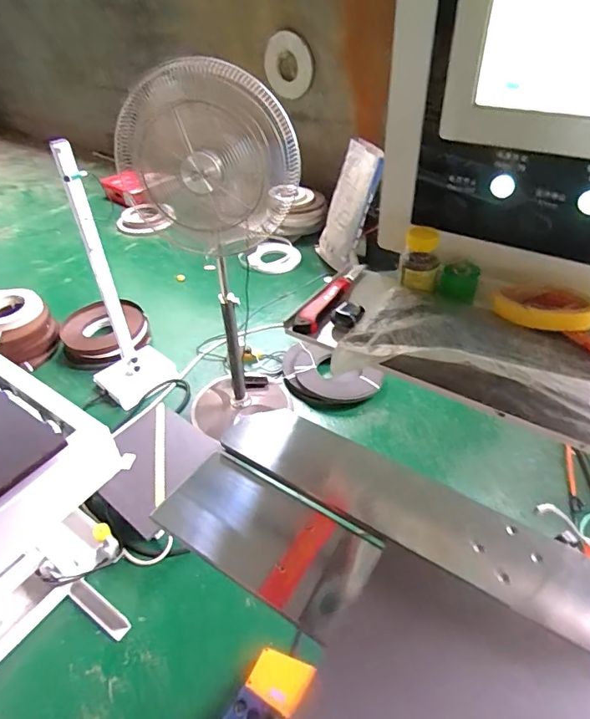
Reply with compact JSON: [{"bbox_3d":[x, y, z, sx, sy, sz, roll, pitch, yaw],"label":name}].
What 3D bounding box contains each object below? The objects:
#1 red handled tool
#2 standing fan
[{"bbox_3d":[0.061,-0.109,0.777,0.034,0.022,0.217,19,46,23],"label":"red handled tool"},{"bbox_3d":[-0.255,-0.297,1.701,0.460,1.320,0.529,-12,42,-9],"label":"standing fan"}]

